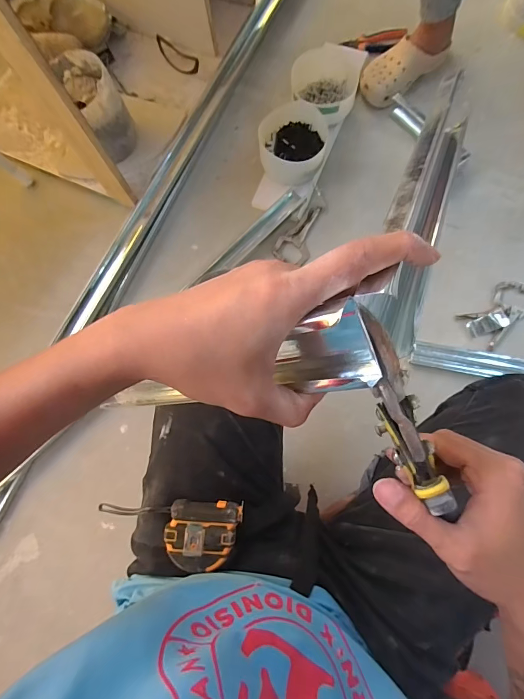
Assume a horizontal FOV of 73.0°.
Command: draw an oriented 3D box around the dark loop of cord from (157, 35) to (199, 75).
[{"bbox_3d":[-0.211,-0.731,0.888,0.132,0.037,0.041,30,85,8],"label":"dark loop of cord"}]

